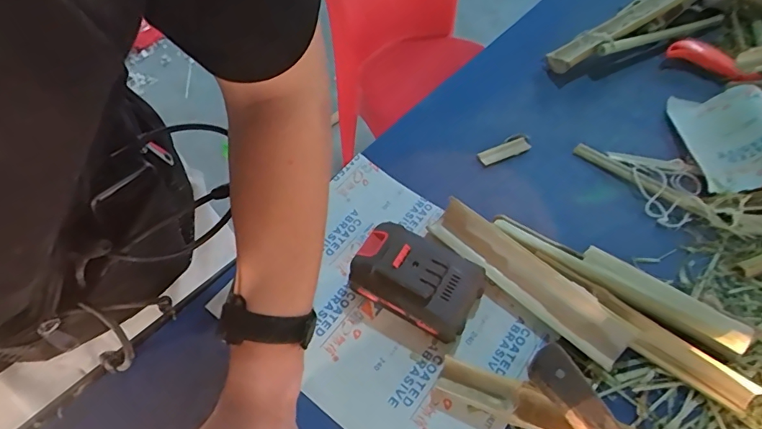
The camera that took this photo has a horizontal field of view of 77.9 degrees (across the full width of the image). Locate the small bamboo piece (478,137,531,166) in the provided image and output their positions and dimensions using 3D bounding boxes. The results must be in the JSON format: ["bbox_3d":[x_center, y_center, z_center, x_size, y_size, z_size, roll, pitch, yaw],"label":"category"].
[{"bbox_3d":[0.141,-0.073,0.536,0.059,0.012,0.015,-23,59,-12],"label":"small bamboo piece"}]

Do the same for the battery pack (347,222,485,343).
[{"bbox_3d":[0.032,0.058,0.440,0.118,0.046,0.075,27,62,18],"label":"battery pack"}]

